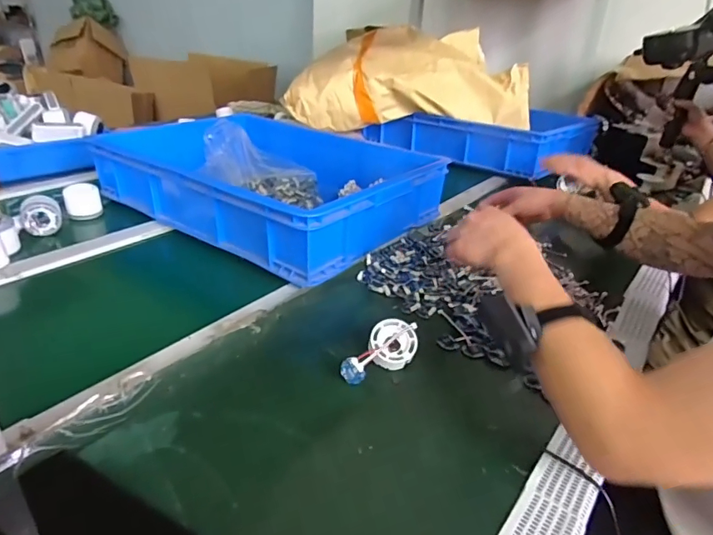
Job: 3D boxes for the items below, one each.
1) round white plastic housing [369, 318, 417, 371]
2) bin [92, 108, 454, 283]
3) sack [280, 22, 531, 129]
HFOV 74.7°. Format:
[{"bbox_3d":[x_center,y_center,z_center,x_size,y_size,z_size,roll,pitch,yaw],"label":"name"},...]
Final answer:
[{"bbox_3d":[0.043,0.089,0.550,0.054,0.021,0.056,2,70,-6],"label":"round white plastic housing"},{"bbox_3d":[-0.154,-0.176,0.930,0.554,0.136,0.442,24,35,29],"label":"bin"},{"bbox_3d":[0.155,-0.511,1.329,0.654,0.259,0.293,9,29,8],"label":"sack"}]

